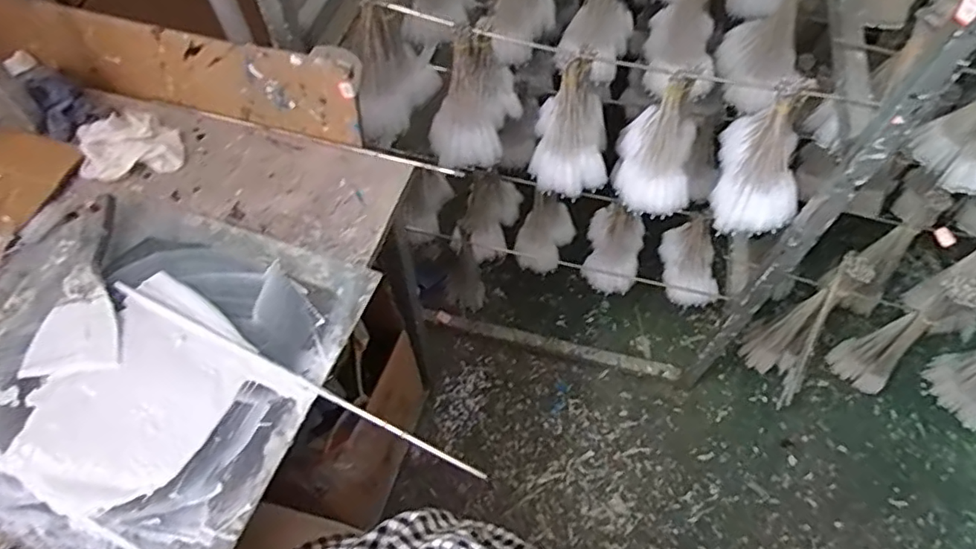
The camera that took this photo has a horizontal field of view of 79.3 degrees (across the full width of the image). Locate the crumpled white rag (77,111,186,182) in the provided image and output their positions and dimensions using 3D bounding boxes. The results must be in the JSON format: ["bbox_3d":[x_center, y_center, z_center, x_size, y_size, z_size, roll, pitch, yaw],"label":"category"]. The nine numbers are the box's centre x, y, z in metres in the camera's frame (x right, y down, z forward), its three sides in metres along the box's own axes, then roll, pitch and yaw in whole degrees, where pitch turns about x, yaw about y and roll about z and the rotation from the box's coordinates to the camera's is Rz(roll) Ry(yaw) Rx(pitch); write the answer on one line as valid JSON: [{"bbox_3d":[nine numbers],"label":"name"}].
[{"bbox_3d":[-0.447,-0.166,0.739,0.113,0.034,0.104,-16,61,-15],"label":"crumpled white rag"}]

